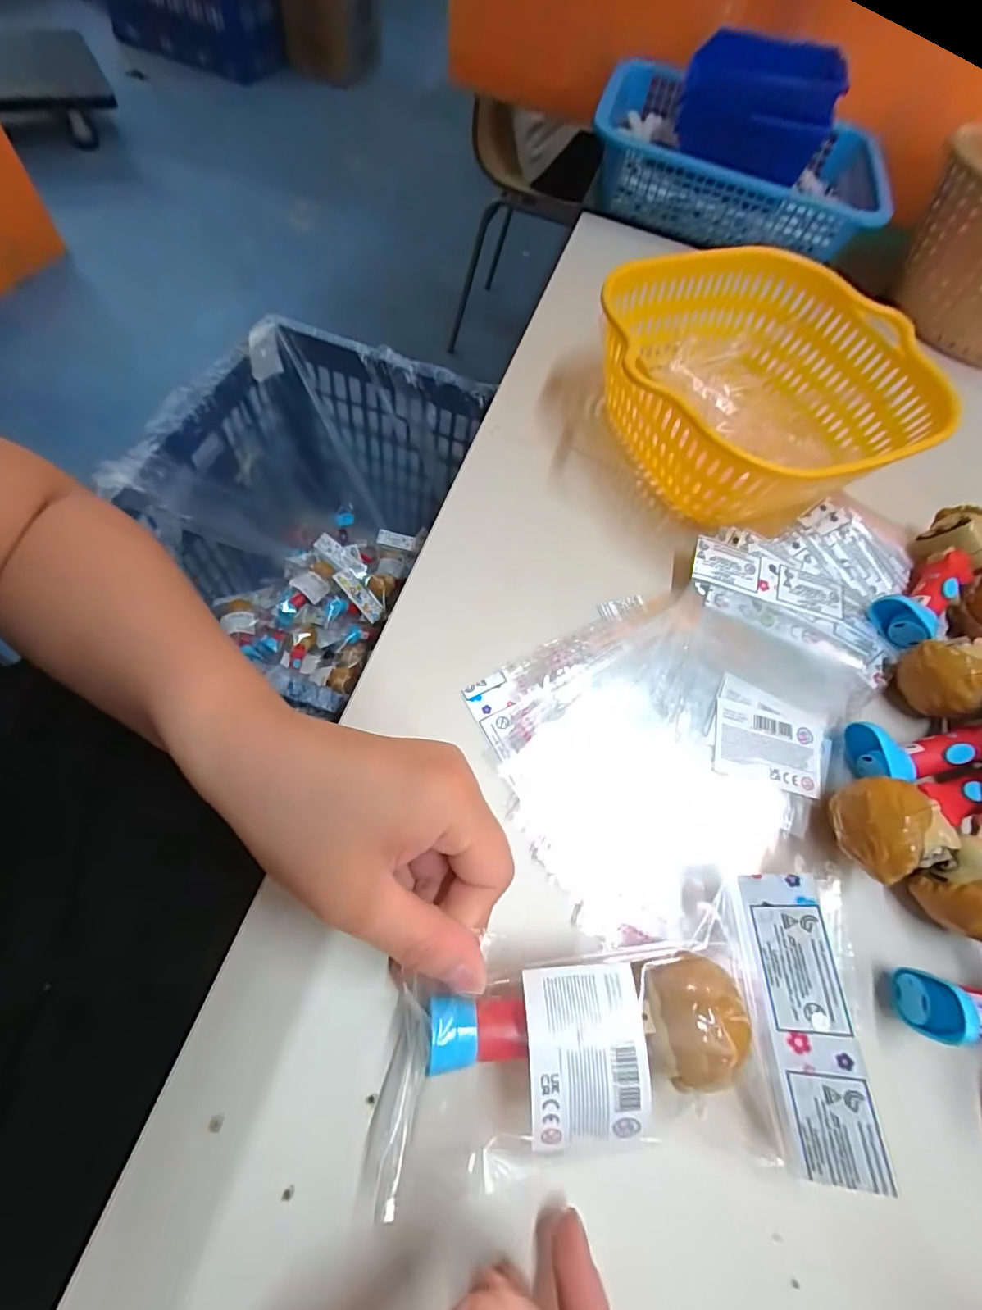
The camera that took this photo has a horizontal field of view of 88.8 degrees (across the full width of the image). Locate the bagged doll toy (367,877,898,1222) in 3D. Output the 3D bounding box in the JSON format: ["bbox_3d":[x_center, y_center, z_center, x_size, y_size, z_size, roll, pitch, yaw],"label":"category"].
[{"bbox_3d":[0.047,0.150,0.191,0.176,0.044,0.090,-5,63,-8],"label":"bagged doll toy"}]

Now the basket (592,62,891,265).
[{"bbox_3d":[0.275,-0.560,0.565,0.305,0.076,0.272,20,63,2],"label":"basket"}]

